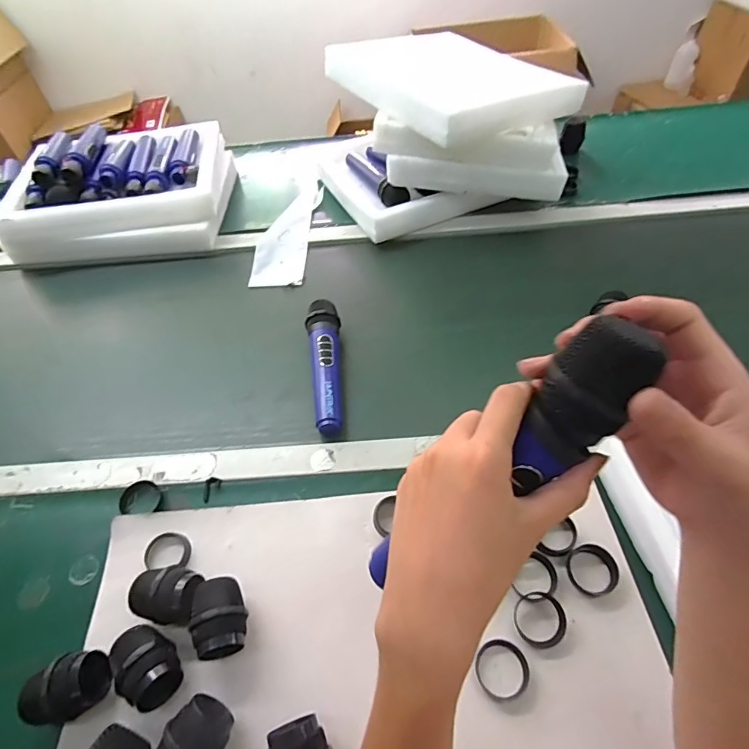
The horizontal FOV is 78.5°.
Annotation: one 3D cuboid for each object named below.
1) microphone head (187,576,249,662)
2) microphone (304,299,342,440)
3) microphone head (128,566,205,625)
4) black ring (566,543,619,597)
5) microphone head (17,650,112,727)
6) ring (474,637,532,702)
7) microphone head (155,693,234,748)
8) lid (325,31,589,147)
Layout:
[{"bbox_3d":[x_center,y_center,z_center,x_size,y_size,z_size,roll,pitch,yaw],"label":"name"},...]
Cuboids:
[{"bbox_3d":[-0.137,0.214,0.405,0.044,0.045,0.061,-22,53,-13],"label":"microphone head"},{"bbox_3d":[-0.060,-0.015,0.592,0.044,0.042,0.198,-10,51,-3],"label":"microphone"},{"bbox_3d":[-0.191,0.202,0.419,0.063,0.039,0.045,3,52,6],"label":"microphone head"},{"bbox_3d":[0.204,0.181,0.426,0.044,0.011,0.043,-2,51,3],"label":"black ring"},{"bbox_3d":[-0.251,0.258,0.376,0.067,0.040,0.045,-14,52,-7],"label":"microphone head"},{"bbox_3d":[0.108,0.248,0.387,0.043,0.013,0.043,-2,51,3],"label":"ring"},{"bbox_3d":[-0.139,0.283,0.348,0.043,0.045,0.063,29,59,24],"label":"microphone head"},{"bbox_3d":[0.122,-0.494,0.777,0.283,0.058,0.337,-31,55,-19],"label":"lid"}]

